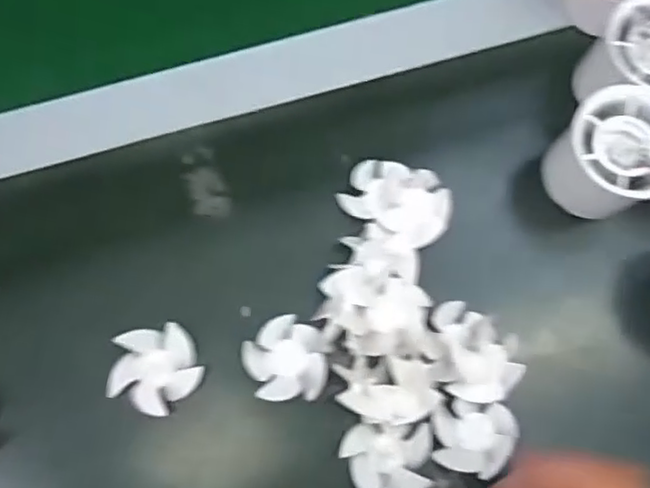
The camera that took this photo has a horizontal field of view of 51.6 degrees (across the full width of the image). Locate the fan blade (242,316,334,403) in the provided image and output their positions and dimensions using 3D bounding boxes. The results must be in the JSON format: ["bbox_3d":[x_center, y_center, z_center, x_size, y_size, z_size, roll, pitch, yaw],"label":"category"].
[{"bbox_3d":[-0.019,0.056,0.335,0.041,0.007,0.041,-2,75,-2],"label":"fan blade"}]

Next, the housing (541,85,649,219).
[{"bbox_3d":[0.147,-0.045,0.347,0.055,0.050,0.053,0,75,-2],"label":"housing"}]

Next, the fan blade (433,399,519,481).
[{"bbox_3d":[0.073,0.094,0.326,0.040,0.012,0.034,6,75,0],"label":"fan blade"}]

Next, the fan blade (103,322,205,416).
[{"bbox_3d":[-0.084,0.061,0.327,0.043,0.010,0.040,-26,78,-8],"label":"fan blade"}]

